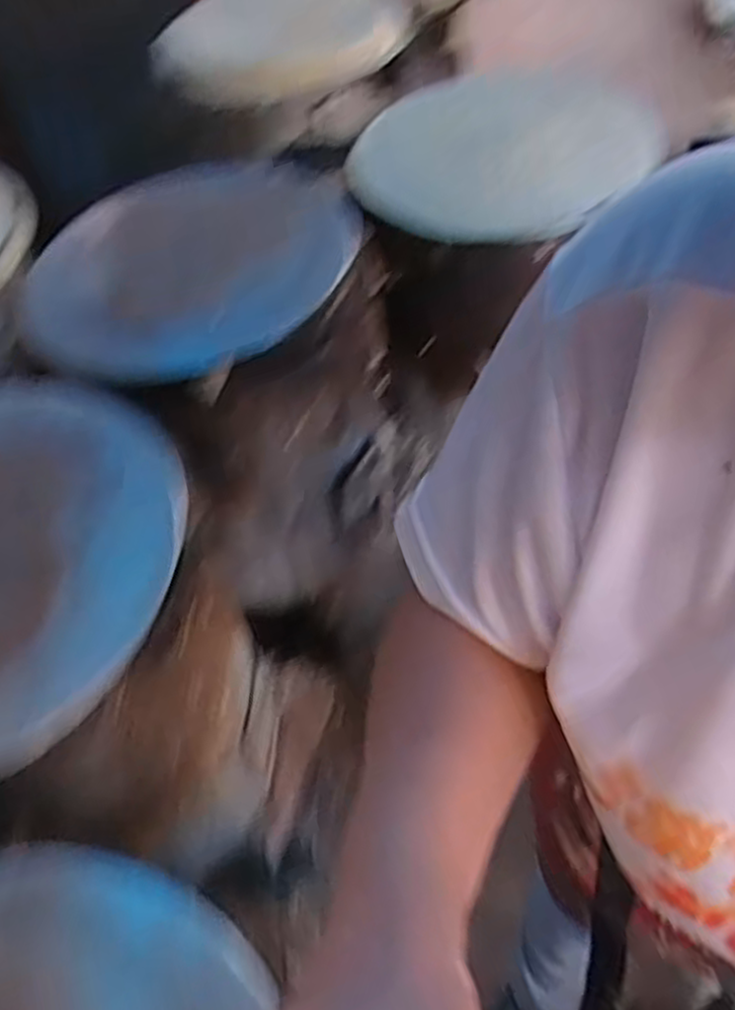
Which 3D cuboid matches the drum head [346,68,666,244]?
[{"bbox_3d":[0.171,-0.463,0.990,0.405,0.041,0.361,-28,53,-13],"label":"drum head"}]

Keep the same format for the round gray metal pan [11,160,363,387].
[{"bbox_3d":[-0.197,-0.281,0.867,0.379,0.022,0.358,-2,52,3],"label":"round gray metal pan"}]

